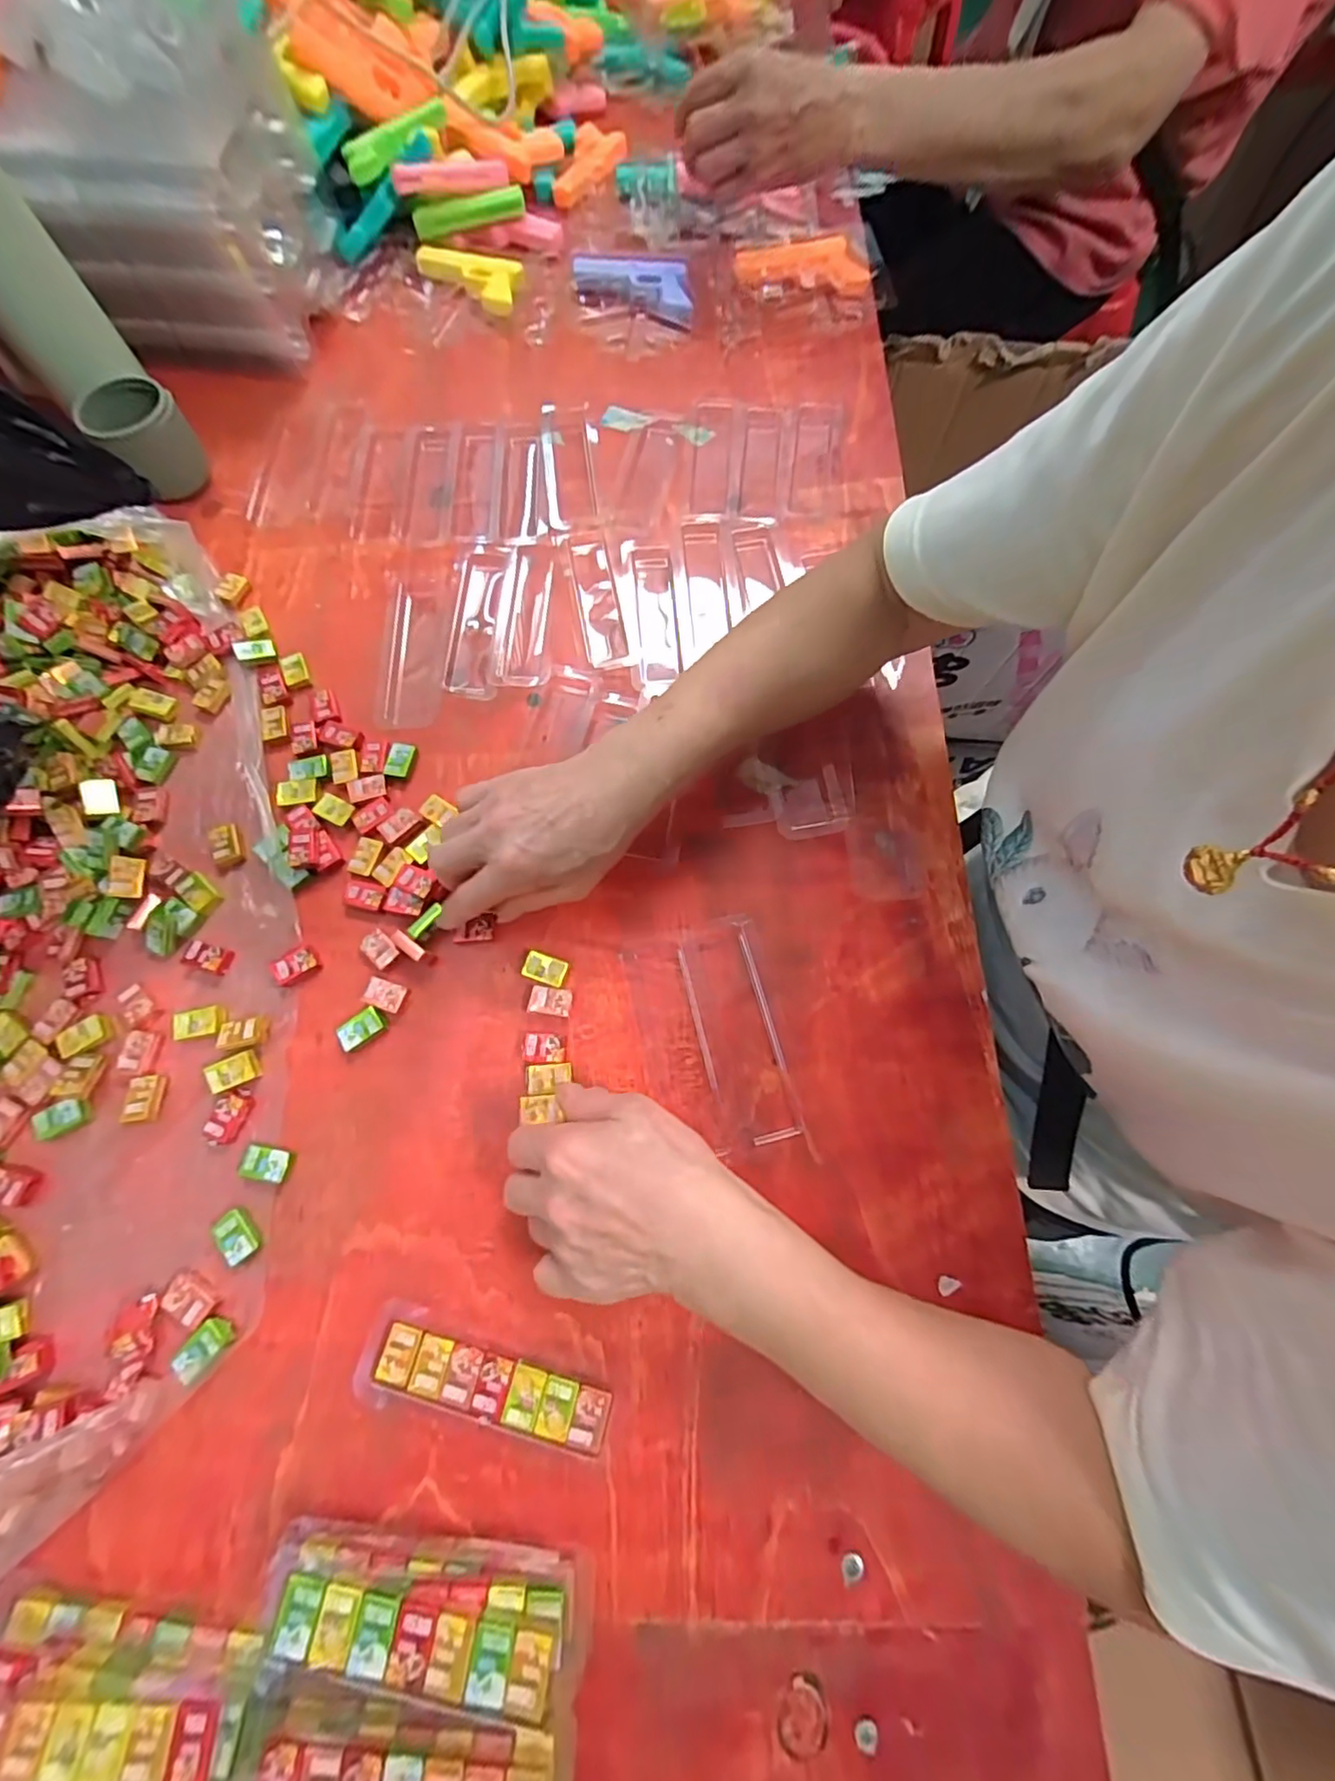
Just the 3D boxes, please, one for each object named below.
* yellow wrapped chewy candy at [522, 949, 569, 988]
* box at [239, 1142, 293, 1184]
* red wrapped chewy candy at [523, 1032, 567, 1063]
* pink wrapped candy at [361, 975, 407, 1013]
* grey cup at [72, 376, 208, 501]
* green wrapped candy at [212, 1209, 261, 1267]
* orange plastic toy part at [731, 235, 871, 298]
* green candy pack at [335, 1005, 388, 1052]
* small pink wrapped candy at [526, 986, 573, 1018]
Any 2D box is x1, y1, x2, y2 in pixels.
[{"bbox_3d":[-0.076,0.049,0.371,0.026,0.006,0.017,18,73,6],"label":"yellow wrapped chewy candy"},{"bbox_3d":[-0.229,0.155,0.338,0.028,0.008,0.017,7,73,3],"label":"box"},{"bbox_3d":[-0.074,0.094,0.356,0.025,0.008,0.017,0,72,1],"label":"red wrapped chewy candy"},{"bbox_3d":[-0.175,0.064,0.367,0.025,0.006,0.017,18,73,6],"label":"pink wrapped candy"},{"bbox_3d":[-0.409,-0.356,0.474,0.065,0.064,0.052,-36,76,-10],"label":"grey cup"},{"bbox_3d":[-0.237,0.190,0.326,0.016,0.008,0.026,-42,77,-12],"label":"green wrapped candy"},{"bbox_3d":[0.123,-0.578,0.552,0.119,0.015,0.059,1,72,1],"label":"orange plastic toy part"},{"bbox_3d":[-0.185,0.083,0.361,0.026,0.010,0.019,-37,76,-10],"label":"green candy pack"},{"bbox_3d":[-0.071,0.068,0.365,0.025,0.008,0.016,7,73,3],"label":"small pink wrapped candy"}]

